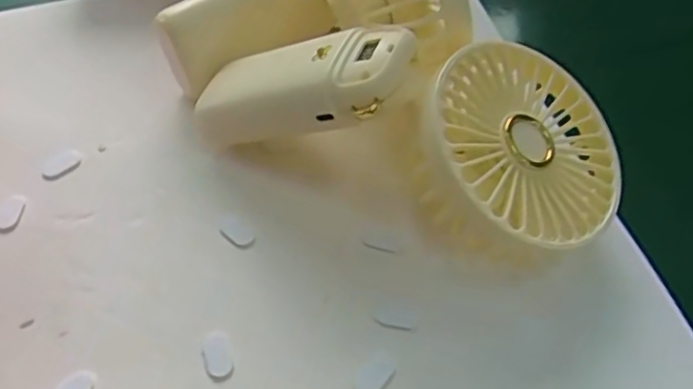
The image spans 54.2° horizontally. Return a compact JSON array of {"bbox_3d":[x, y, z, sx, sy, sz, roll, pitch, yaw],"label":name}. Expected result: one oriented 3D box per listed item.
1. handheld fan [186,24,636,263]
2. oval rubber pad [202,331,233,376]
[{"bbox_3d":[0.027,-0.035,0.288,0.179,0.067,0.091,27,57,20],"label":"handheld fan"},{"bbox_3d":[-0.049,0.060,0.255,0.010,0.004,0.018,-16,54,-12],"label":"oval rubber pad"}]

